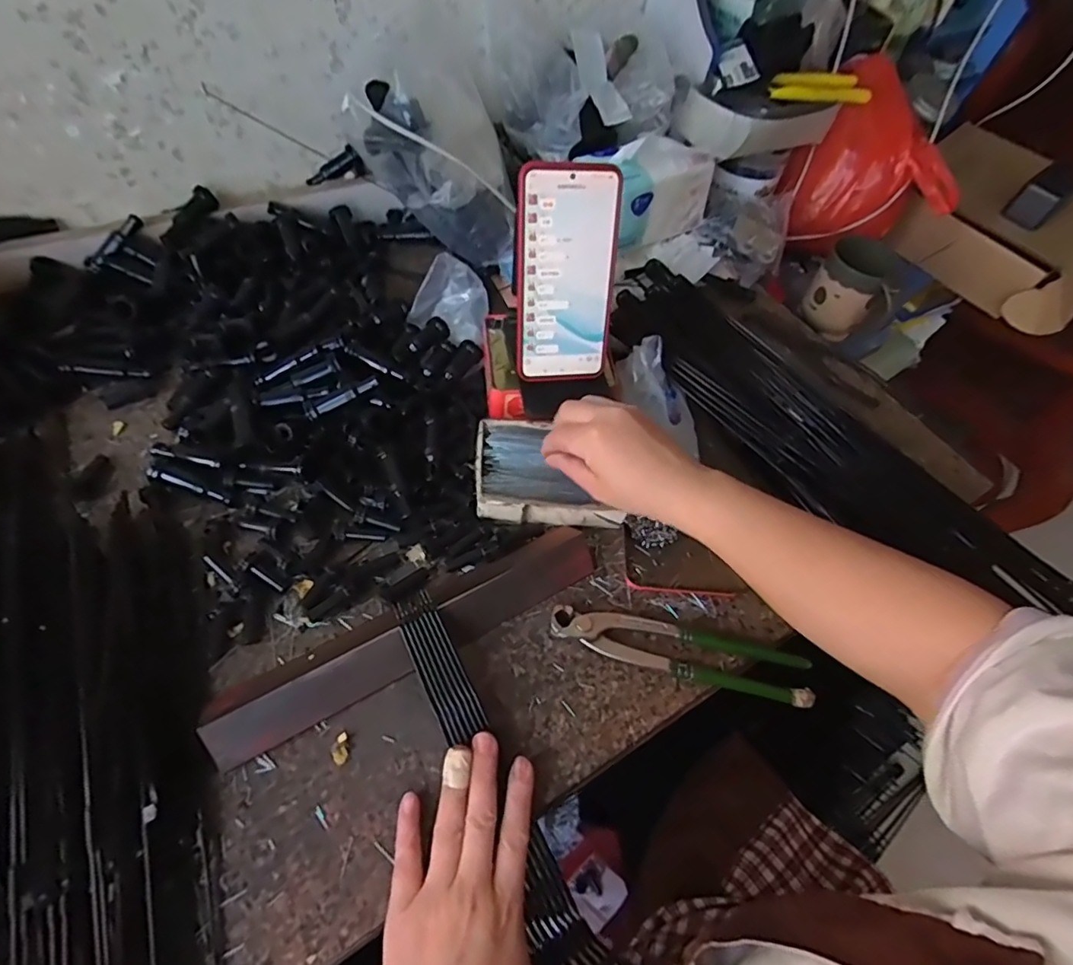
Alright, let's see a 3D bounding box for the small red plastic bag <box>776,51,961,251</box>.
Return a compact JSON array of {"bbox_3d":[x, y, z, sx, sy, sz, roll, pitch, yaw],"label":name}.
[{"bbox_3d":[0.449,-0.411,0.720,0.199,0.167,0.176,36,61,20],"label":"small red plastic bag"}]

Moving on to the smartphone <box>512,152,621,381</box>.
[{"bbox_3d":[0.024,-0.161,0.436,0.084,0.162,0.010,-8,33,-9],"label":"smartphone"}]

